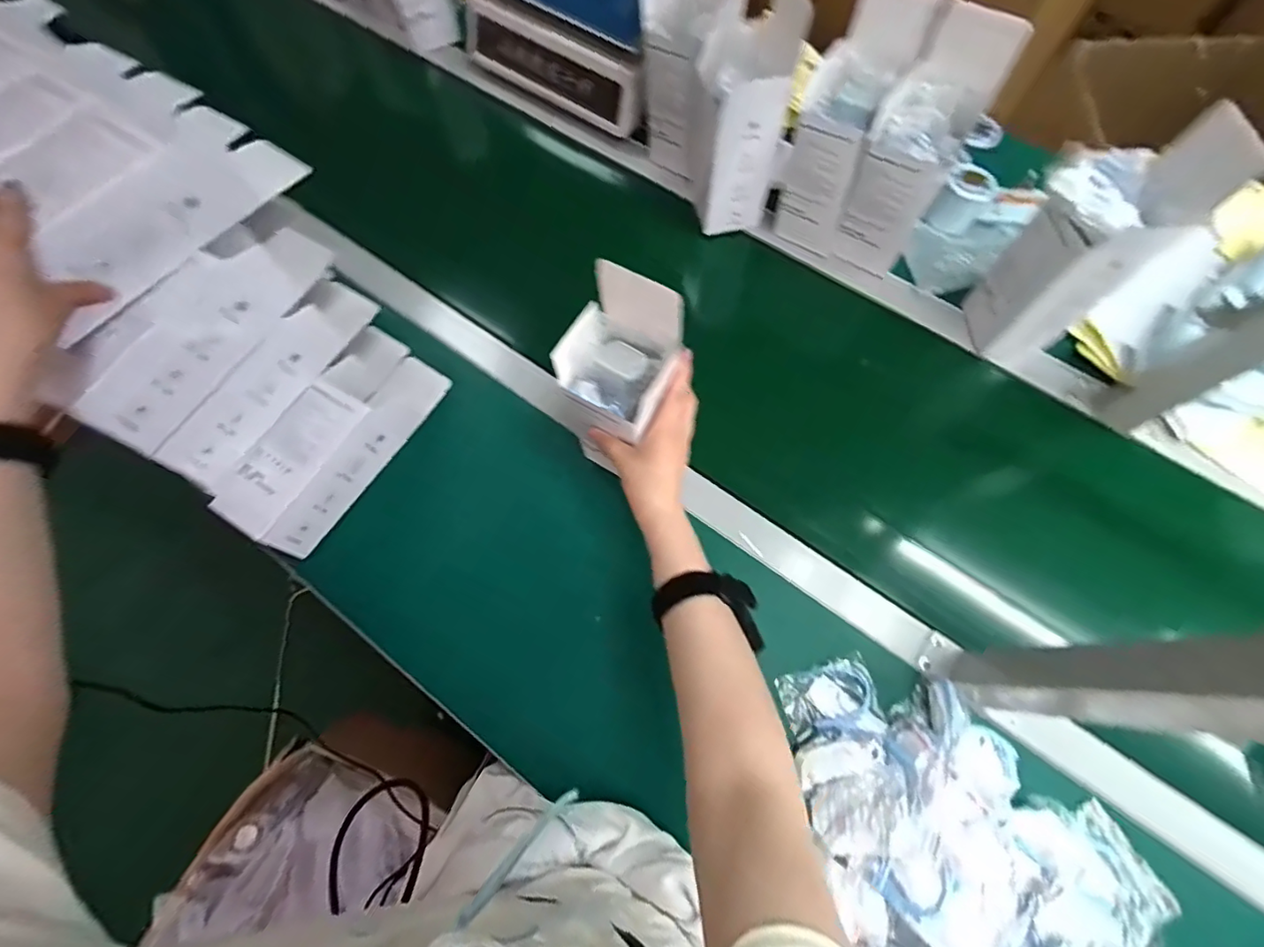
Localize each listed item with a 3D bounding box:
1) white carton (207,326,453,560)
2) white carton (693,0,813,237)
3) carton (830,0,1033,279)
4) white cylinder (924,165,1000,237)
[{"bbox_3d":[-0.311,-0.041,0.590,0.081,0.075,0.253,29,76,11],"label":"white carton"},{"bbox_3d":[0.113,-0.384,0.599,0.074,0.233,0.092,-17,73,-3],"label":"white carton"},{"bbox_3d":[0.285,-0.321,0.567,0.086,0.235,0.072,28,76,10],"label":"carton"},{"bbox_3d":[0.389,-0.322,0.652,0.058,0.048,0.066,31,76,11],"label":"white cylinder"}]

